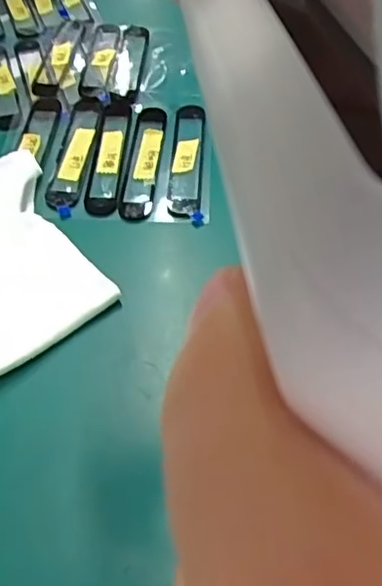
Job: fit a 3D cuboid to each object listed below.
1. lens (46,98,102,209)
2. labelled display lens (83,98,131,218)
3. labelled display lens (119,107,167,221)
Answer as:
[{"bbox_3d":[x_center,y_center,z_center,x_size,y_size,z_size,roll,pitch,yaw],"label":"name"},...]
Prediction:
[{"bbox_3d":[-0.058,-0.073,0.296,0.017,0.004,0.077,5,52,2],"label":"lens"},{"bbox_3d":[-0.041,-0.069,0.291,0.016,0.009,0.074,4,52,1],"label":"labelled display lens"},{"bbox_3d":[-0.023,-0.065,0.291,0.017,0.006,0.075,5,52,2],"label":"labelled display lens"}]

